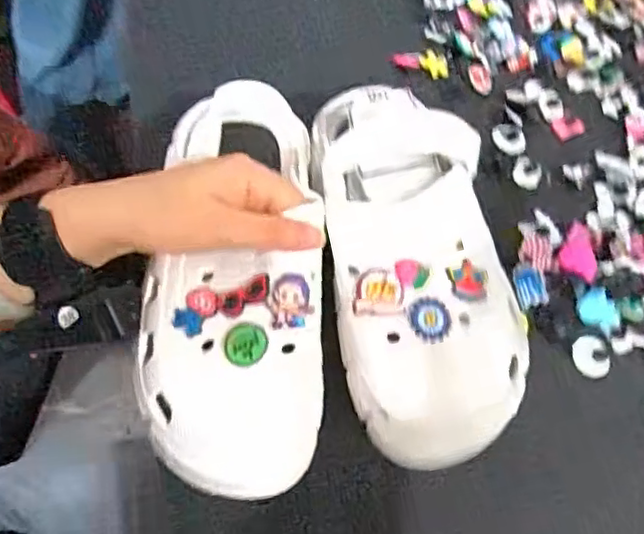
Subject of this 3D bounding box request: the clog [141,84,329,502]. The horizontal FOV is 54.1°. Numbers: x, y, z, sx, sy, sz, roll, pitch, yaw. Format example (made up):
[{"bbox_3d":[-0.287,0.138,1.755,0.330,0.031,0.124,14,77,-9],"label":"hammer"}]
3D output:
[{"bbox_3d":[-0.053,0.003,0.389,0.101,0.071,0.251,0,63,-4],"label":"clog"}]

